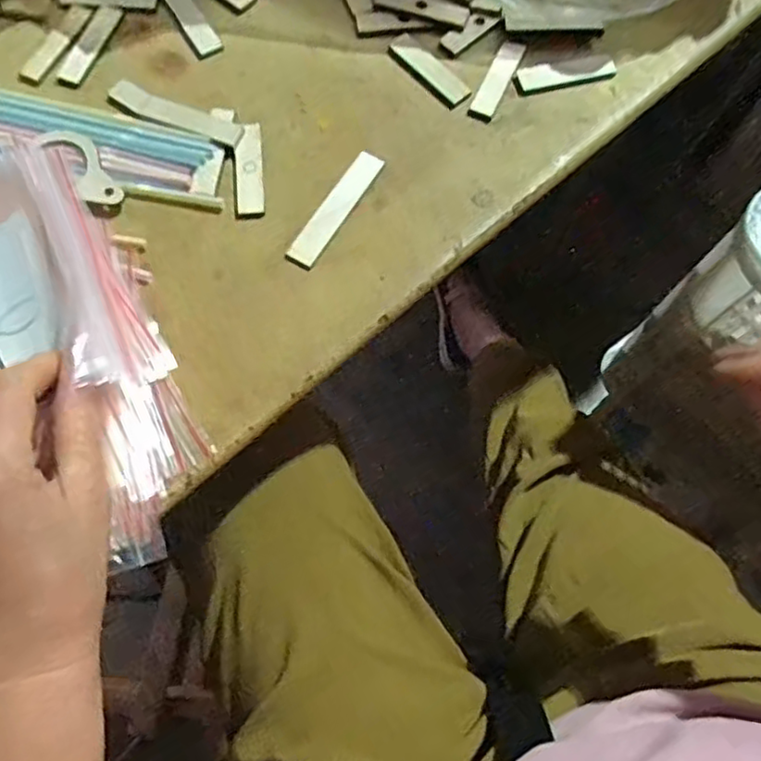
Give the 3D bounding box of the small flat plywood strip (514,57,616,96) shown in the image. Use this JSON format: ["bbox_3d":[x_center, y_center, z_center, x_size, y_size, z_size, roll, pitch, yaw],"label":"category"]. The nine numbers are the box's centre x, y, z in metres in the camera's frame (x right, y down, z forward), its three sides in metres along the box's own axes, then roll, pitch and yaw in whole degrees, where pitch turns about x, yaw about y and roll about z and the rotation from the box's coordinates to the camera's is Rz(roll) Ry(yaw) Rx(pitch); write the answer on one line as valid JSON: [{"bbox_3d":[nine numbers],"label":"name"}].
[{"bbox_3d":[0.110,-0.185,0.401,0.057,0.007,0.018,-7,71,-5],"label":"small flat plywood strip"}]

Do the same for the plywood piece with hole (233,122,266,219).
[{"bbox_3d":[-0.074,-0.119,0.379,0.016,0.004,0.057,-4,71,-4],"label":"plywood piece with hole"}]

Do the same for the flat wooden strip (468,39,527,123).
[{"bbox_3d":[0.070,-0.181,0.402,0.015,0.006,0.057,25,72,6],"label":"flat wooden strip"}]

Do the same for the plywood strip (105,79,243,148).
[{"bbox_3d":[-0.120,-0.154,0.386,0.084,0.005,0.019,24,72,6],"label":"plywood strip"}]

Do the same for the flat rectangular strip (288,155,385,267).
[{"bbox_3d":[-0.025,-0.097,0.373,0.016,0.004,0.079,31,73,8],"label":"flat rectangular strip"}]

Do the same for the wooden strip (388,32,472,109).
[{"bbox_3d":[0.029,-0.187,0.402,0.018,0.004,0.057,-43,78,-15],"label":"wooden strip"}]

